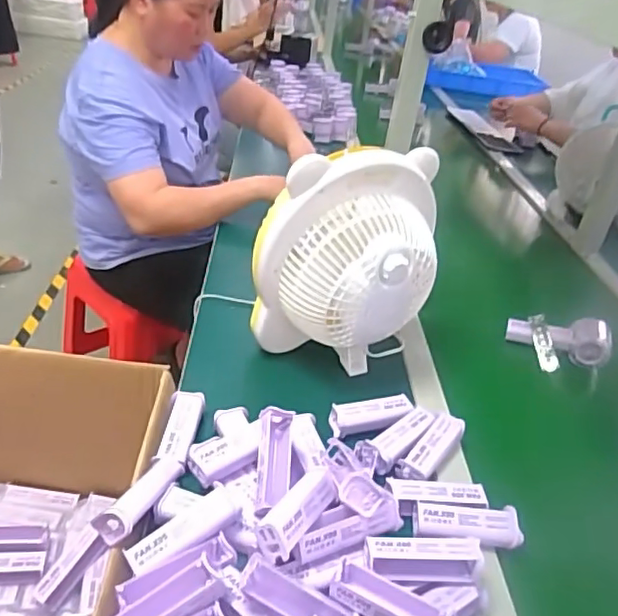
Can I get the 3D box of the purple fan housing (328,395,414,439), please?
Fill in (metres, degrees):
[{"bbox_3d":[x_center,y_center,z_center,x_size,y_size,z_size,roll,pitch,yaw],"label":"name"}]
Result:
[{"bbox_3d":[0.074,0.125,0.693,0.098,0.019,0.036,-4,34,-20],"label":"purple fan housing"}]

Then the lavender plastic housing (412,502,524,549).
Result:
[{"bbox_3d":[0.154,0.209,0.573,0.101,0.020,0.033,8,32,-1],"label":"lavender plastic housing"}]

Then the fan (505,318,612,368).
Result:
[{"bbox_3d":[0.373,0.037,0.885,0.142,0.048,0.062,15,33,10],"label":"fan"}]

